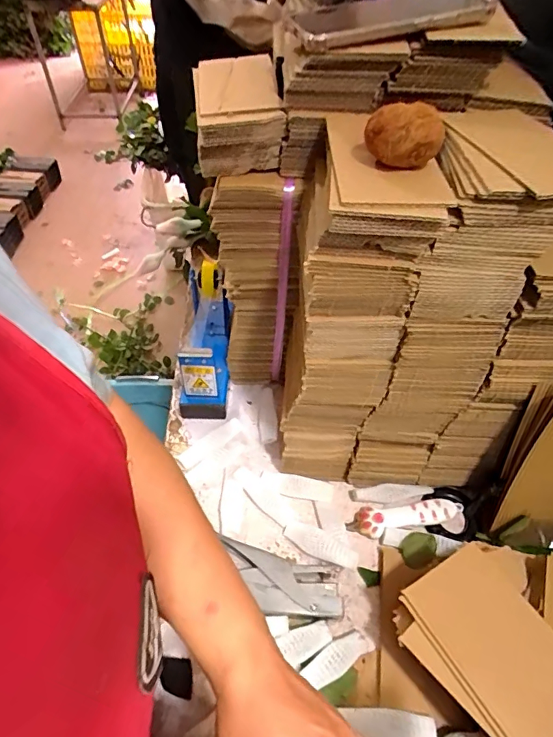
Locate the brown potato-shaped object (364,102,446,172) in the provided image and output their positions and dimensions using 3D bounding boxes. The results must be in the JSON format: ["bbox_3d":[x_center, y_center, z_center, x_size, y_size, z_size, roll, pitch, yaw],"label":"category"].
[{"bbox_3d":[0.087,-0.157,0.313,0.050,0.039,0.032,11,49,9],"label":"brown potato-shaped object"}]

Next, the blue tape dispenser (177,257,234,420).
[{"bbox_3d":[-0.101,-0.046,0.619,0.065,0.127,0.194,-2,48,-2],"label":"blue tape dispenser"}]

